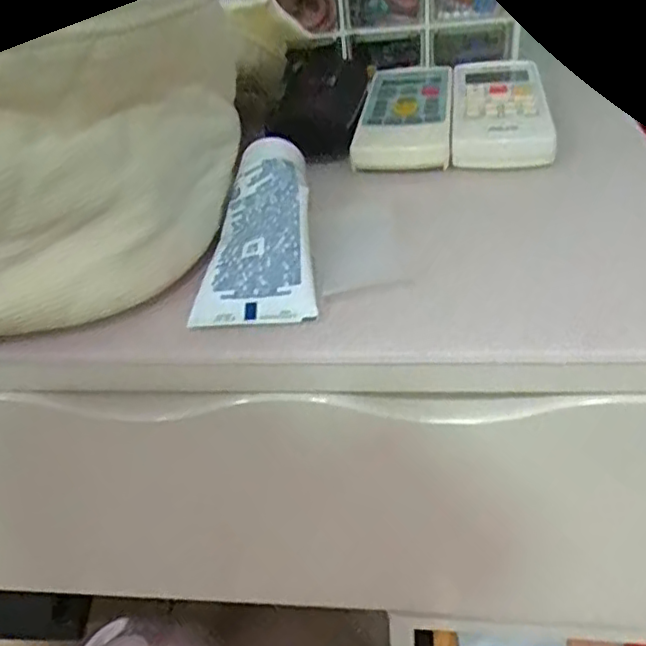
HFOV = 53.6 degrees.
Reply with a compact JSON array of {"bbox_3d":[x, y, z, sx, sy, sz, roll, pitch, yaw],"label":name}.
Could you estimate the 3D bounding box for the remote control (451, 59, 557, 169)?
[{"bbox_3d":[0.107,-0.130,0.388,0.055,0.012,0.149,2,39,10],"label":"remote control"}]

